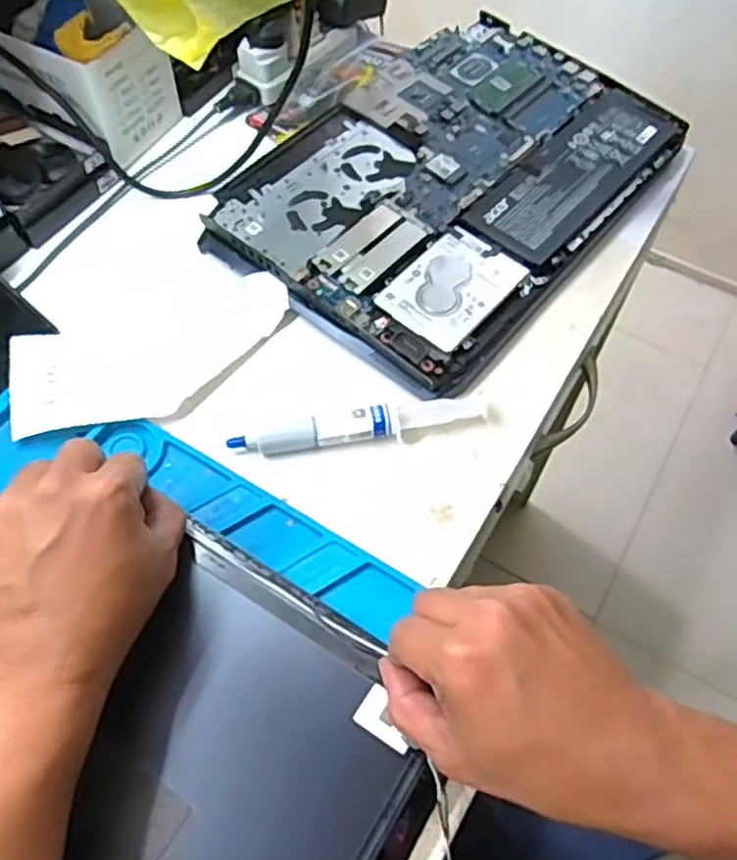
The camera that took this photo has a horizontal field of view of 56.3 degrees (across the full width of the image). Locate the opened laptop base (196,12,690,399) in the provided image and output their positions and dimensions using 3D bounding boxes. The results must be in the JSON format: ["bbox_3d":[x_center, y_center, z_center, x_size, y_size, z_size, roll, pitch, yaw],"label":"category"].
[{"bbox_3d":[0.073,-0.215,0.576,0.255,0.021,0.373,36,66,19],"label":"opened laptop base"}]

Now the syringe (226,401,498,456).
[{"bbox_3d":[-0.001,-0.002,0.460,0.177,0.018,0.020,-9,60,-5],"label":"syringe"}]

